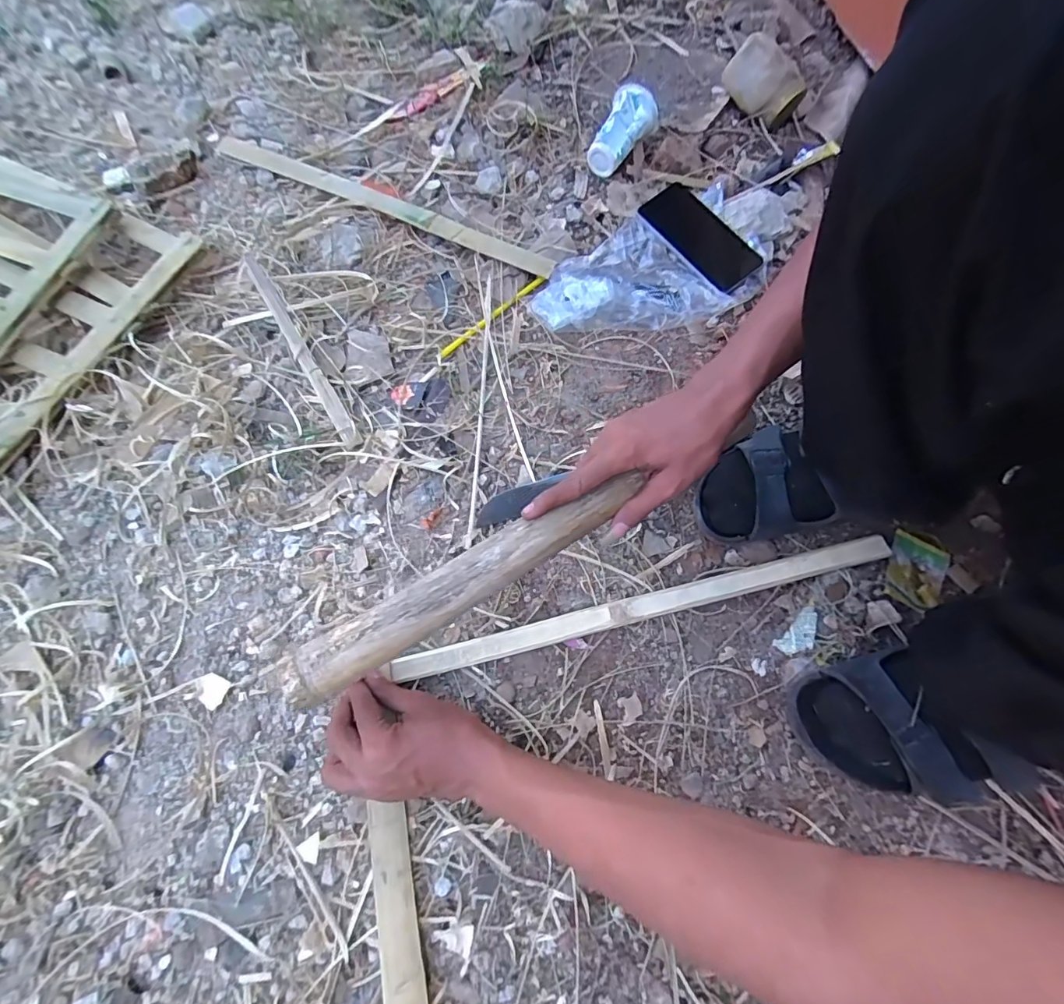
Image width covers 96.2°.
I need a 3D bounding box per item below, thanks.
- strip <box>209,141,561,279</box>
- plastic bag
[{"bbox_3d":[-0.197,-0.392,0.624,0.488,0.014,0.029,23,70,7],"label":"strip"},{"bbox_3d":[0.184,-0.309,0.600,0.384,0.033,0.169,-34,74,-14],"label":"plastic bag"}]

